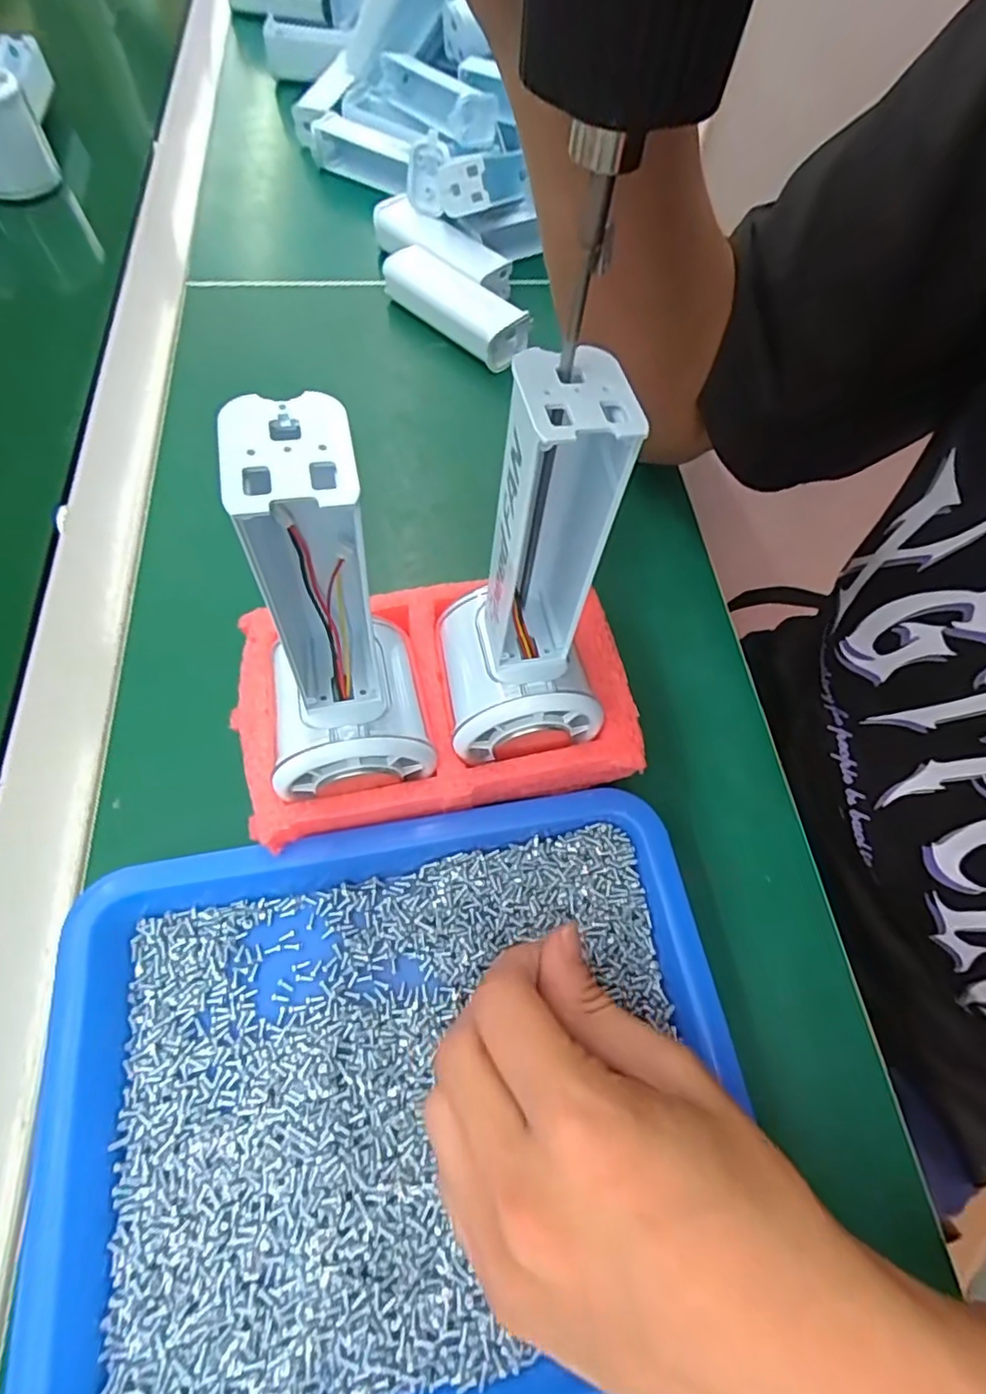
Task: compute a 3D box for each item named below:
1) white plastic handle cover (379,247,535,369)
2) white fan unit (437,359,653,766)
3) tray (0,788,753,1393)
[{"bbox_3d":[-0.024,-0.254,0.396,0.037,0.034,0.102,-40,75,-20],"label":"white plastic handle cover"},{"bbox_3d":[0.012,-0.033,0.186,0.052,0.123,0.054,-8,67,-9],"label":"white fan unit"},{"bbox_3d":[-0.032,0.130,0.201,0.226,0.022,0.171,-9,63,-8],"label":"tray"}]

